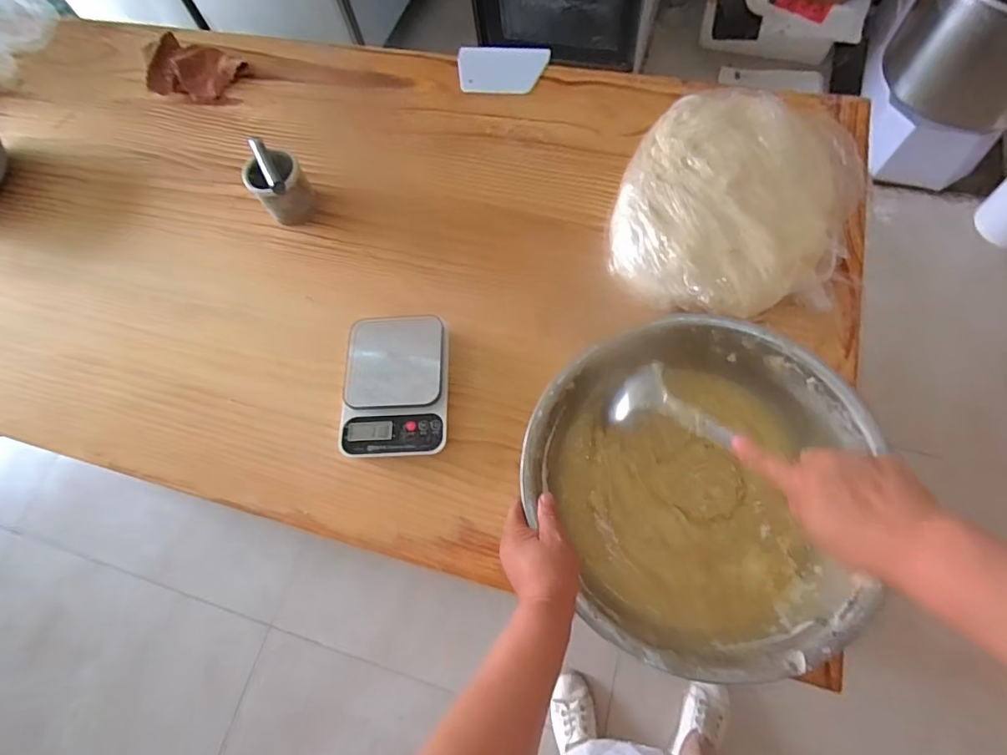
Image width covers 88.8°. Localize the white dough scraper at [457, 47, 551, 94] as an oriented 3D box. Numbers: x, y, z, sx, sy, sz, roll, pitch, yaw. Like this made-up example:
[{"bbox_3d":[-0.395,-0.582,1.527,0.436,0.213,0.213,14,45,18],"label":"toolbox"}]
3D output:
[{"bbox_3d":[0.001,-0.491,0.821,0.142,0.009,0.084,0,81,-3],"label":"white dough scraper"}]

